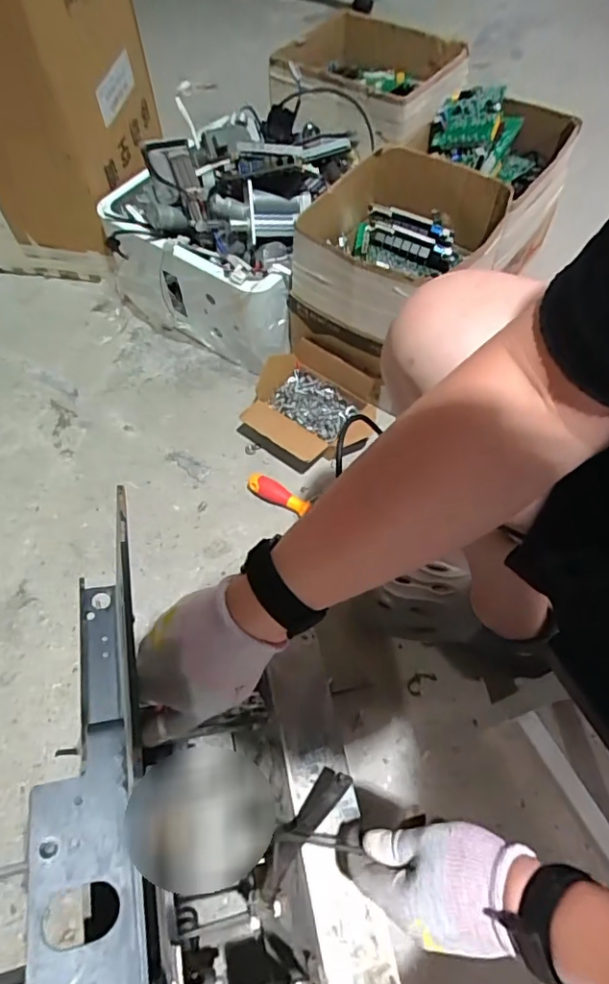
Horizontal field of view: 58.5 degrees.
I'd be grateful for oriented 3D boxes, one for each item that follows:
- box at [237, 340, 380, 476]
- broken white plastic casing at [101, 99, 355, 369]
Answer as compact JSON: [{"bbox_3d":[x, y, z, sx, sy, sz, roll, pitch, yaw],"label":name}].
[{"bbox_3d":[0.008,-0.141,0.932,0.210,0.089,0.180,31,67,16],"label":"box"},{"bbox_3d":[-0.135,-0.492,1.007,0.358,0.301,0.347,24,63,14],"label":"broken white plastic casing"}]

